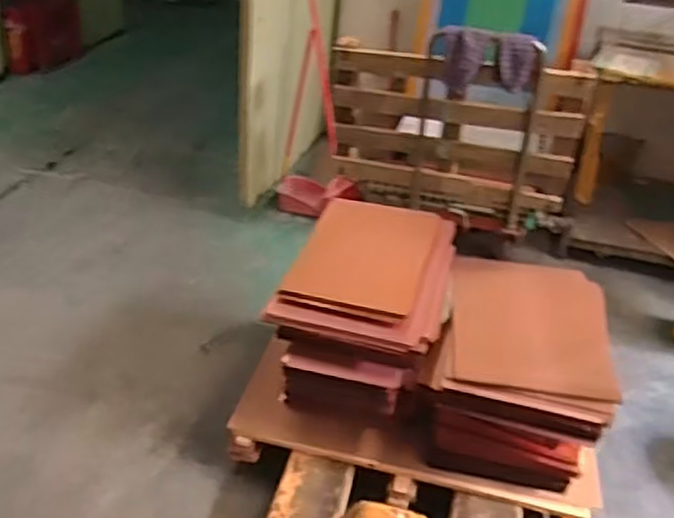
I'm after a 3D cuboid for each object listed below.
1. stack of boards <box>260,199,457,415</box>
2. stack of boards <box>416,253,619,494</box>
[{"bbox_3d":[0.081,0.127,1.841,0.412,0.341,0.586,13,33,12],"label":"stack of boards"},{"bbox_3d":[0.454,0.273,1.778,0.420,0.307,0.526,13,32,12],"label":"stack of boards"}]

